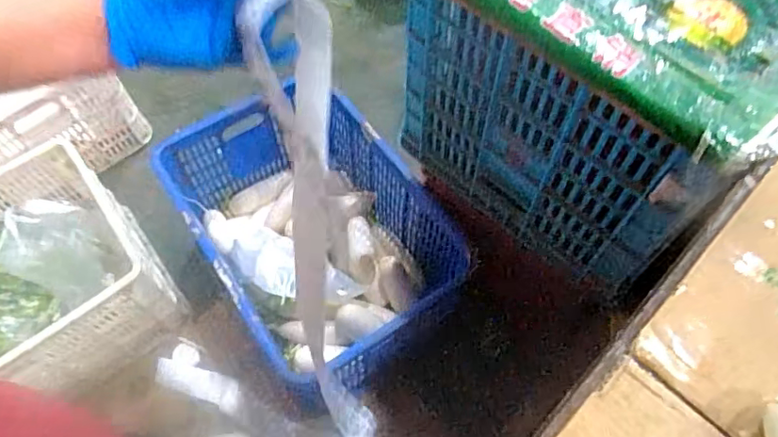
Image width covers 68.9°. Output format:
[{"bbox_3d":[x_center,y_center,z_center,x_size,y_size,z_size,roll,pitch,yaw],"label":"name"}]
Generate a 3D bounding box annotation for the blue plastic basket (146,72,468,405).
[{"bbox_3d":[-0.147,0.033,1.221,0.431,0.298,0.583,-32,66,-15],"label":"blue plastic basket"}]

